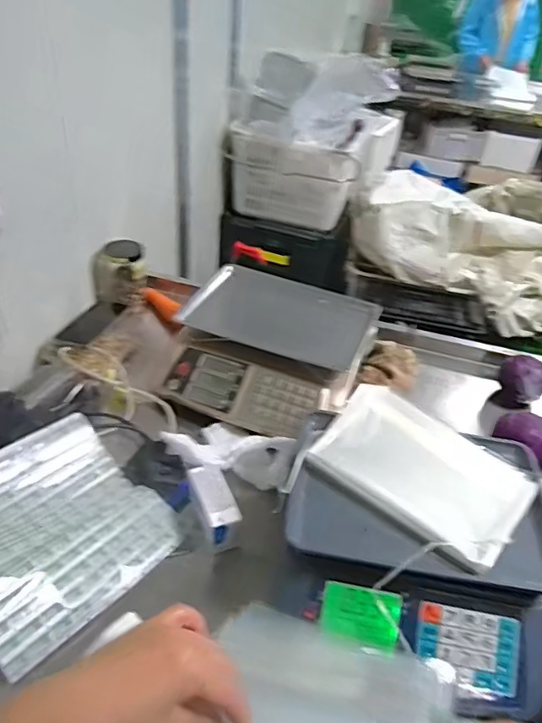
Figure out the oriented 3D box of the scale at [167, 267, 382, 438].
[{"bbox_3d":[0.000,-0.034,1.059,0.345,0.124,0.343,17,39,13],"label":"scale"}]

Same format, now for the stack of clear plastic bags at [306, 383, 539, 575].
[{"bbox_3d":[0.202,0.144,0.756,0.277,0.024,0.216,32,45,29],"label":"stack of clear plastic bags"}]

